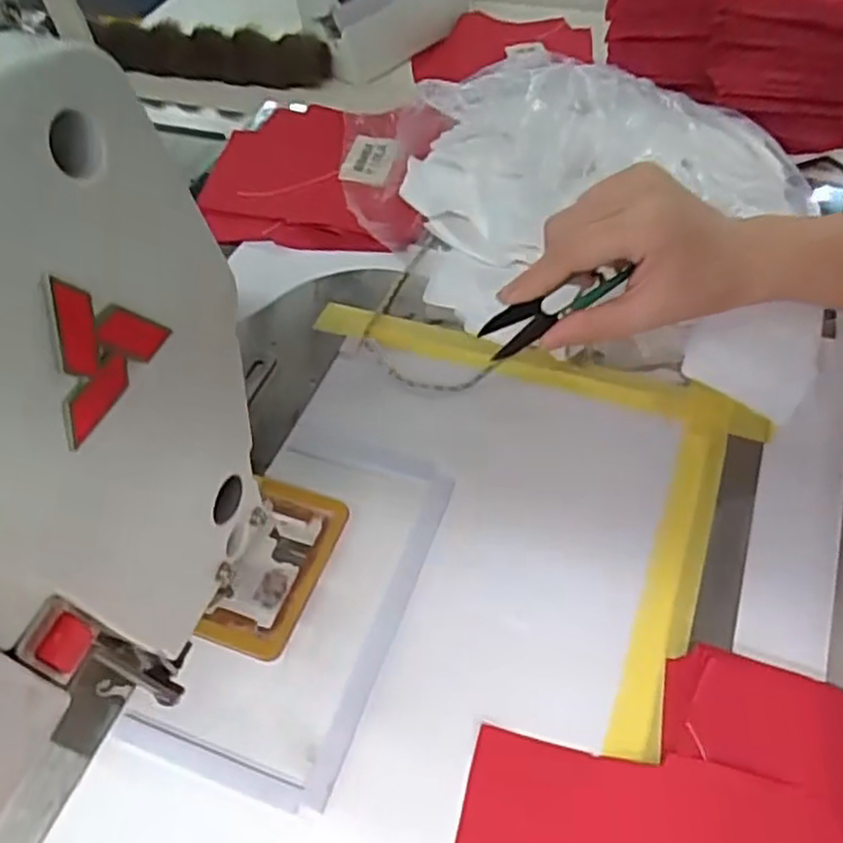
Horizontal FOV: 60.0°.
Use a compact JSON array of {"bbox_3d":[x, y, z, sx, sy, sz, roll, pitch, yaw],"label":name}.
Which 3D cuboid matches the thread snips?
[{"bbox_3d":[0.068,-0.057,0.369,0.079,0.020,0.016,-28,57,-5],"label":"thread snips"}]

